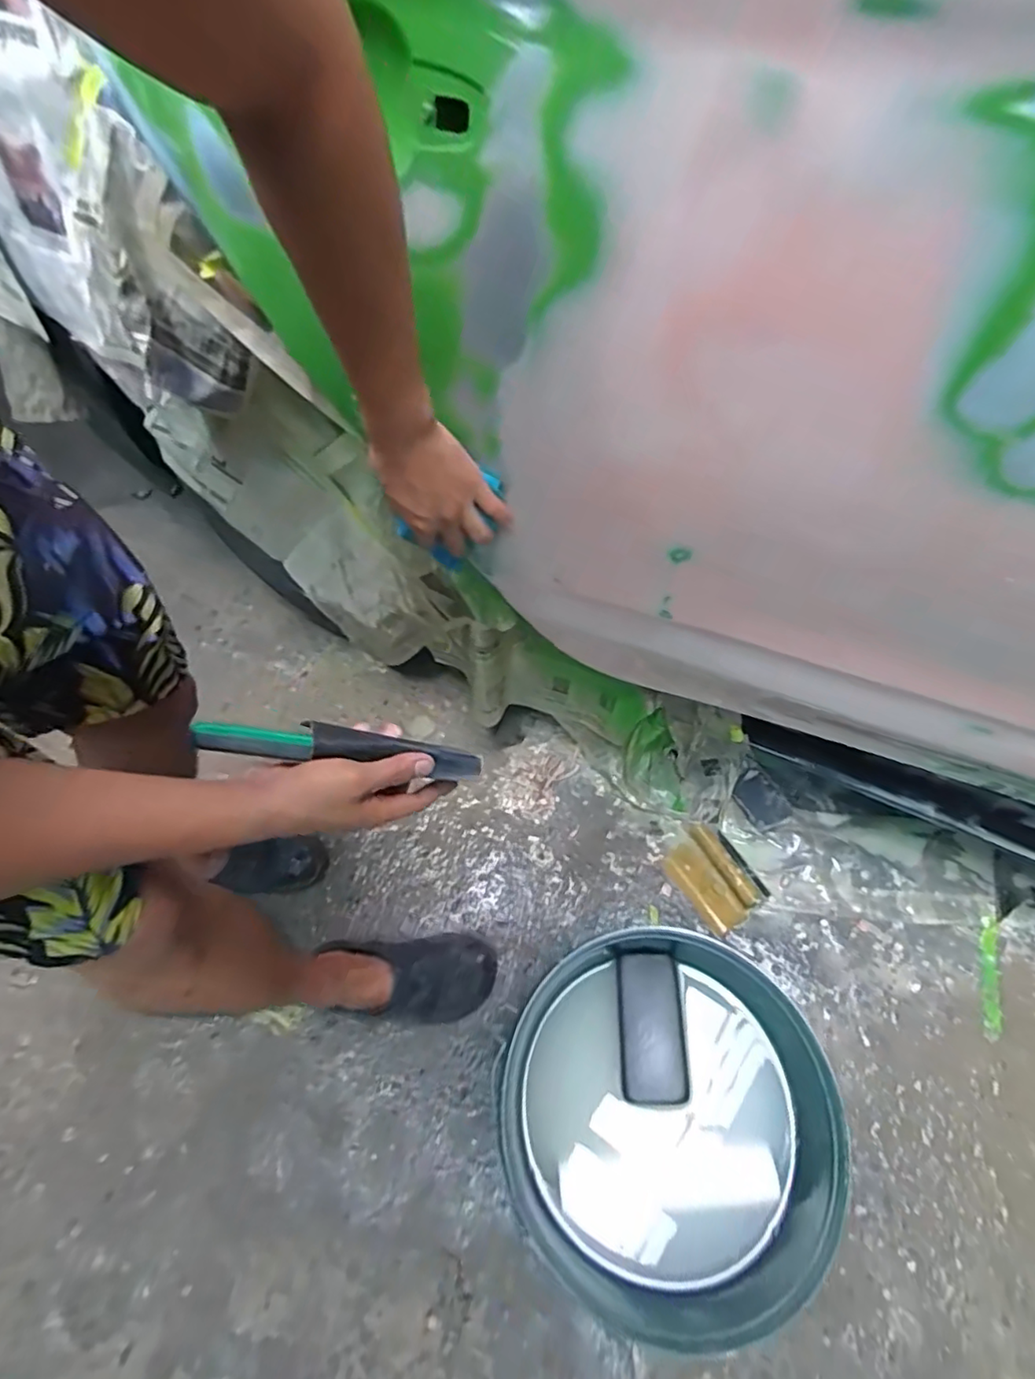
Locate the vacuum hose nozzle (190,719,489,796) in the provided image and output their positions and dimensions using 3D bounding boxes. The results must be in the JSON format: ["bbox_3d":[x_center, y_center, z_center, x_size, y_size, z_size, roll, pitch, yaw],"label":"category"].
[{"bbox_3d":[-0.141,0.046,0.492,0.226,0.026,0.031,9,54,-16],"label":"vacuum hose nozzle"}]

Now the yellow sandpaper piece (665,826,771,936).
[{"bbox_3d":[0.311,0.296,0.948,0.107,0.010,0.146,-29,58,-15],"label":"yellow sandpaper piece"}]

